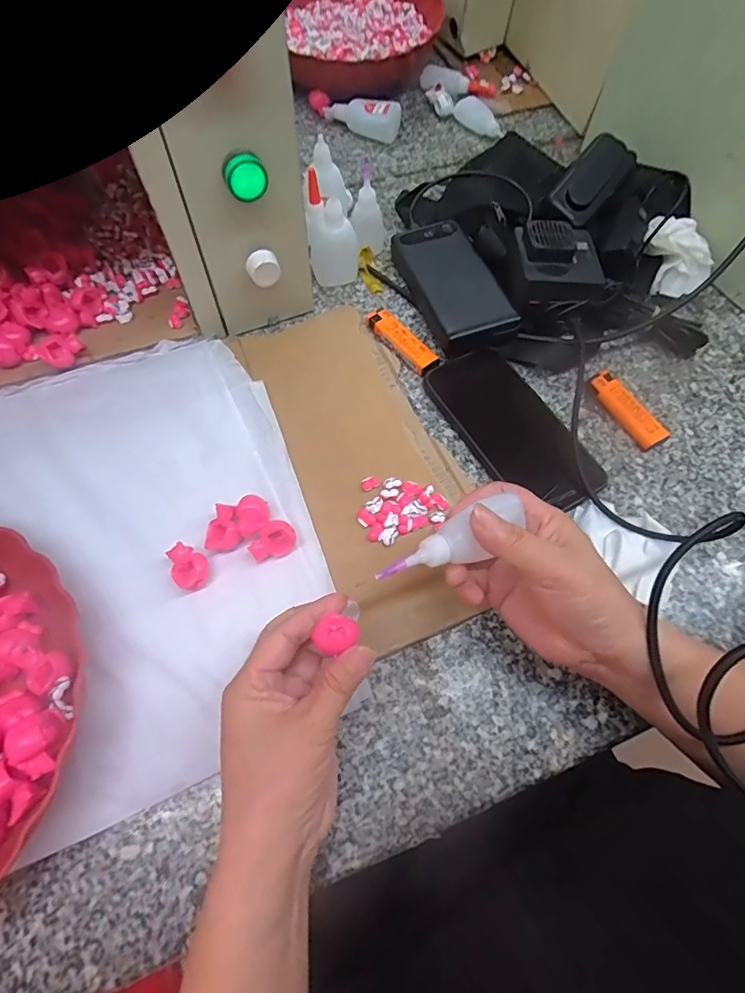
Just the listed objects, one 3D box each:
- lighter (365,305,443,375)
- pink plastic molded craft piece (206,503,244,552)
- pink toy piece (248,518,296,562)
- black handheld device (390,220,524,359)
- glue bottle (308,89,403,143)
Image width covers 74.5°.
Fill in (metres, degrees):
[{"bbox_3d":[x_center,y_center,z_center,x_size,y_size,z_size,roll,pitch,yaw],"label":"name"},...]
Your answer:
[{"bbox_3d":[0.027,-0.145,0.453,0.023,0.012,0.082,-35,71,-17],"label":"lighter"},{"bbox_3d":[-0.106,0.024,0.345,0.024,0.021,0.030,-16,67,-10],"label":"pink plastic molded craft piece"},{"bbox_3d":[-0.069,0.033,0.339,0.031,0.021,0.021,-32,70,-16],"label":"pink toy piece"},{"bbox_3d":[0.076,-0.203,0.469,0.071,0.033,0.153,-15,66,-10],"label":"black handheld device"},{"bbox_3d":[-0.025,-0.473,0.603,0.124,0.031,0.046,27,66,9],"label":"glue bottle"}]

